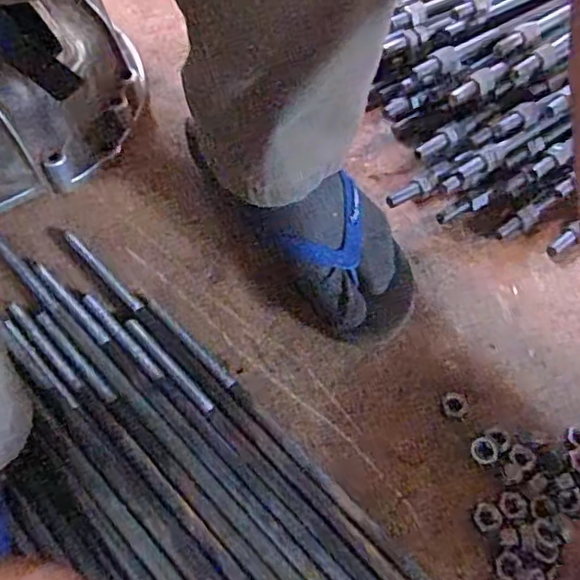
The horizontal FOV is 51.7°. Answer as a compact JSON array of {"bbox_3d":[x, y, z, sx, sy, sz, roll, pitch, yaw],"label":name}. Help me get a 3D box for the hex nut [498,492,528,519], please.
[{"bbox_3d":[0.156,0.150,0.418,0.018,0.004,0.018,4,59,-1],"label":"hex nut"}]

